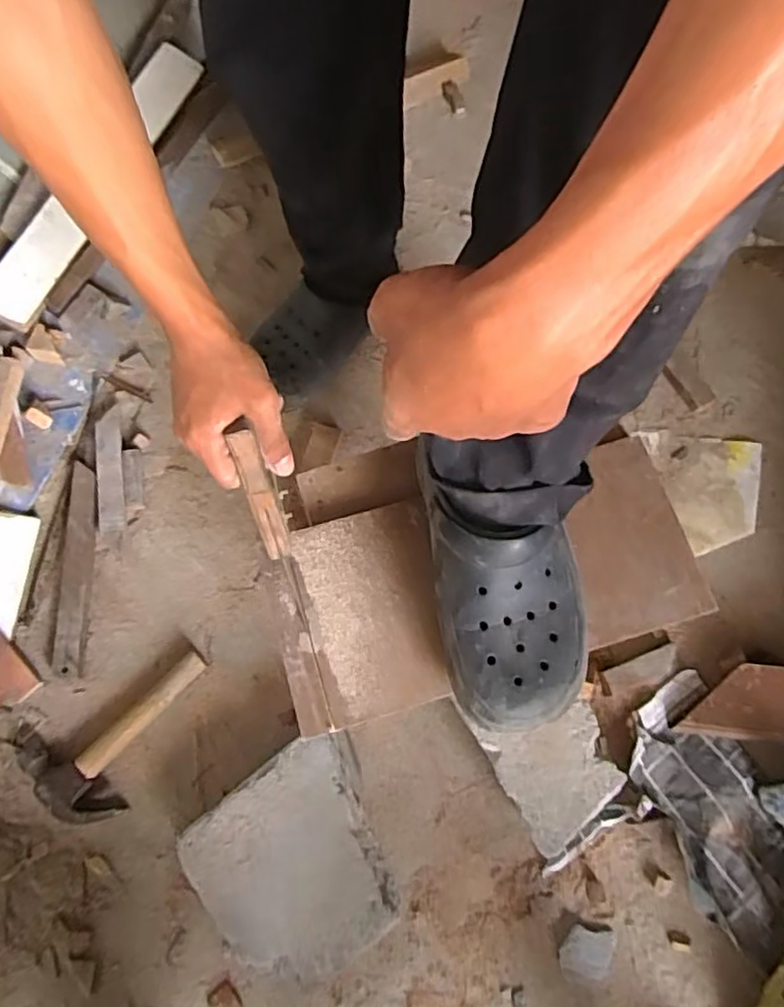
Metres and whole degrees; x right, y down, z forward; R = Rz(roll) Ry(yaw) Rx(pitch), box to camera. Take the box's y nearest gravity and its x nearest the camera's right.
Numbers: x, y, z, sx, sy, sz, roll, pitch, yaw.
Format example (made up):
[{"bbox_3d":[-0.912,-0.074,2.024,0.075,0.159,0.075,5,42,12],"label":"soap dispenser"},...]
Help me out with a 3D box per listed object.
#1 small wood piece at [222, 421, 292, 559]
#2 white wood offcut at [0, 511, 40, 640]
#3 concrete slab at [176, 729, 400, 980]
[{"bbox_3d":[-0.096,-0.004,0.482,0.023,0.111,0.009,-17,31,-6],"label":"small wood piece"},{"bbox_3d":[-0.480,0.098,0.783,0.058,0.021,0.184,2,72,0],"label":"white wood offcut"},{"bbox_3d":[-0.110,0.370,0.684,0.190,0.071,0.216,-18,73,-7],"label":"concrete slab"}]

